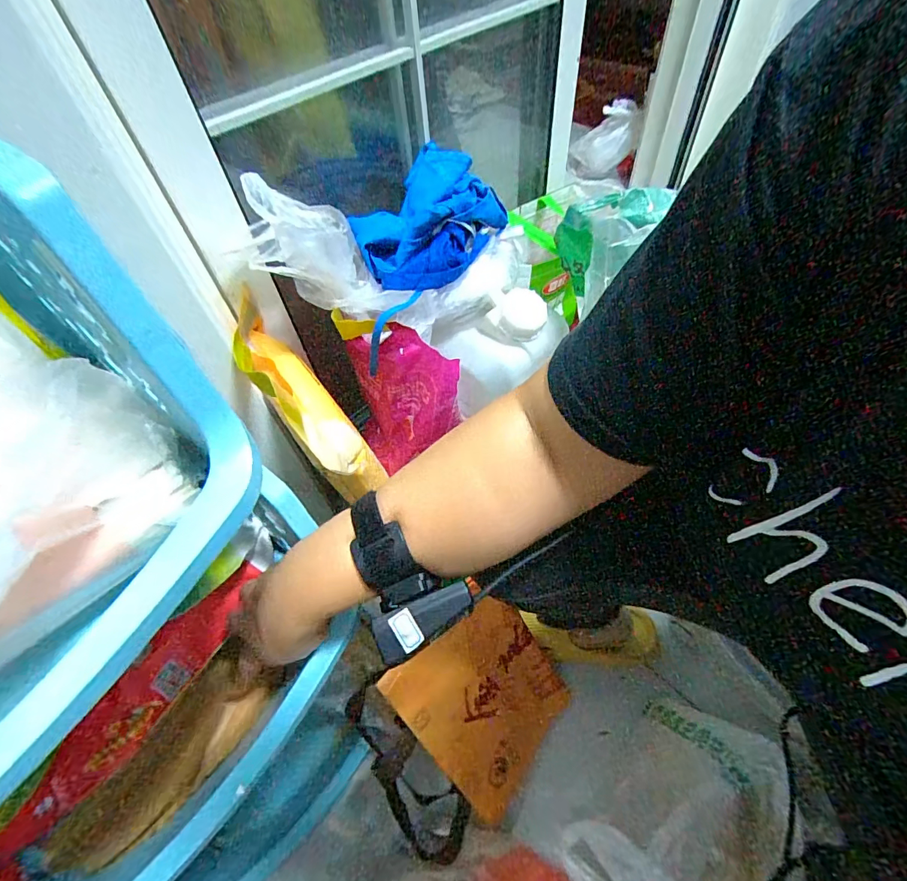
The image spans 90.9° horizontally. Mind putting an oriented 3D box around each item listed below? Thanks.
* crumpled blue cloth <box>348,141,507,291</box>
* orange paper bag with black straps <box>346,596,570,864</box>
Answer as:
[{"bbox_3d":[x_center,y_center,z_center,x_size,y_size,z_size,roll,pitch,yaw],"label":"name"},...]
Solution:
[{"bbox_3d":[-0.033,-0.302,0.606,0.133,0.102,0.226,24,59,21],"label":"crumpled blue cloth"},{"bbox_3d":[0.013,0.339,0.593,0.268,0.102,0.257,-32,100,-37],"label":"orange paper bag with black straps"}]

